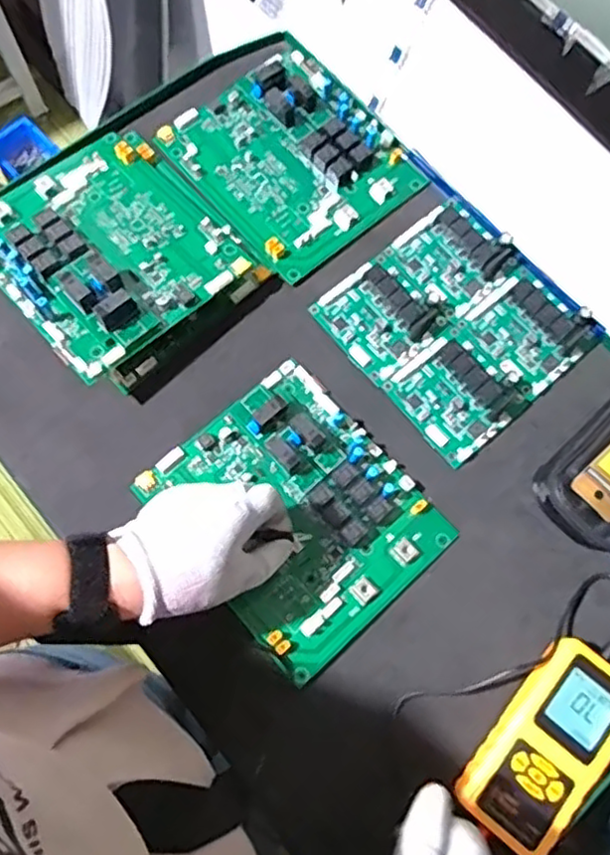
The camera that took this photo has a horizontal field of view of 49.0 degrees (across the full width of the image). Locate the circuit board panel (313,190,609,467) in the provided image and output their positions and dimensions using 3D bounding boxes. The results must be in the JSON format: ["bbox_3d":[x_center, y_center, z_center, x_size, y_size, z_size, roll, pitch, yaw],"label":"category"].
[{"bbox_3d":[0.132,-0.092,0.585,0.177,0.022,0.187,-40,77,-12],"label":"circuit board panel"}]

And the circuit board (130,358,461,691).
[{"bbox_3d":[-0.006,0.063,0.523,0.170,0.028,0.200,-40,78,-13],"label":"circuit board"}]

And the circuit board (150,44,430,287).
[{"bbox_3d":[-0.012,-0.254,0.629,0.174,0.020,0.199,-39,77,-12],"label":"circuit board"}]

